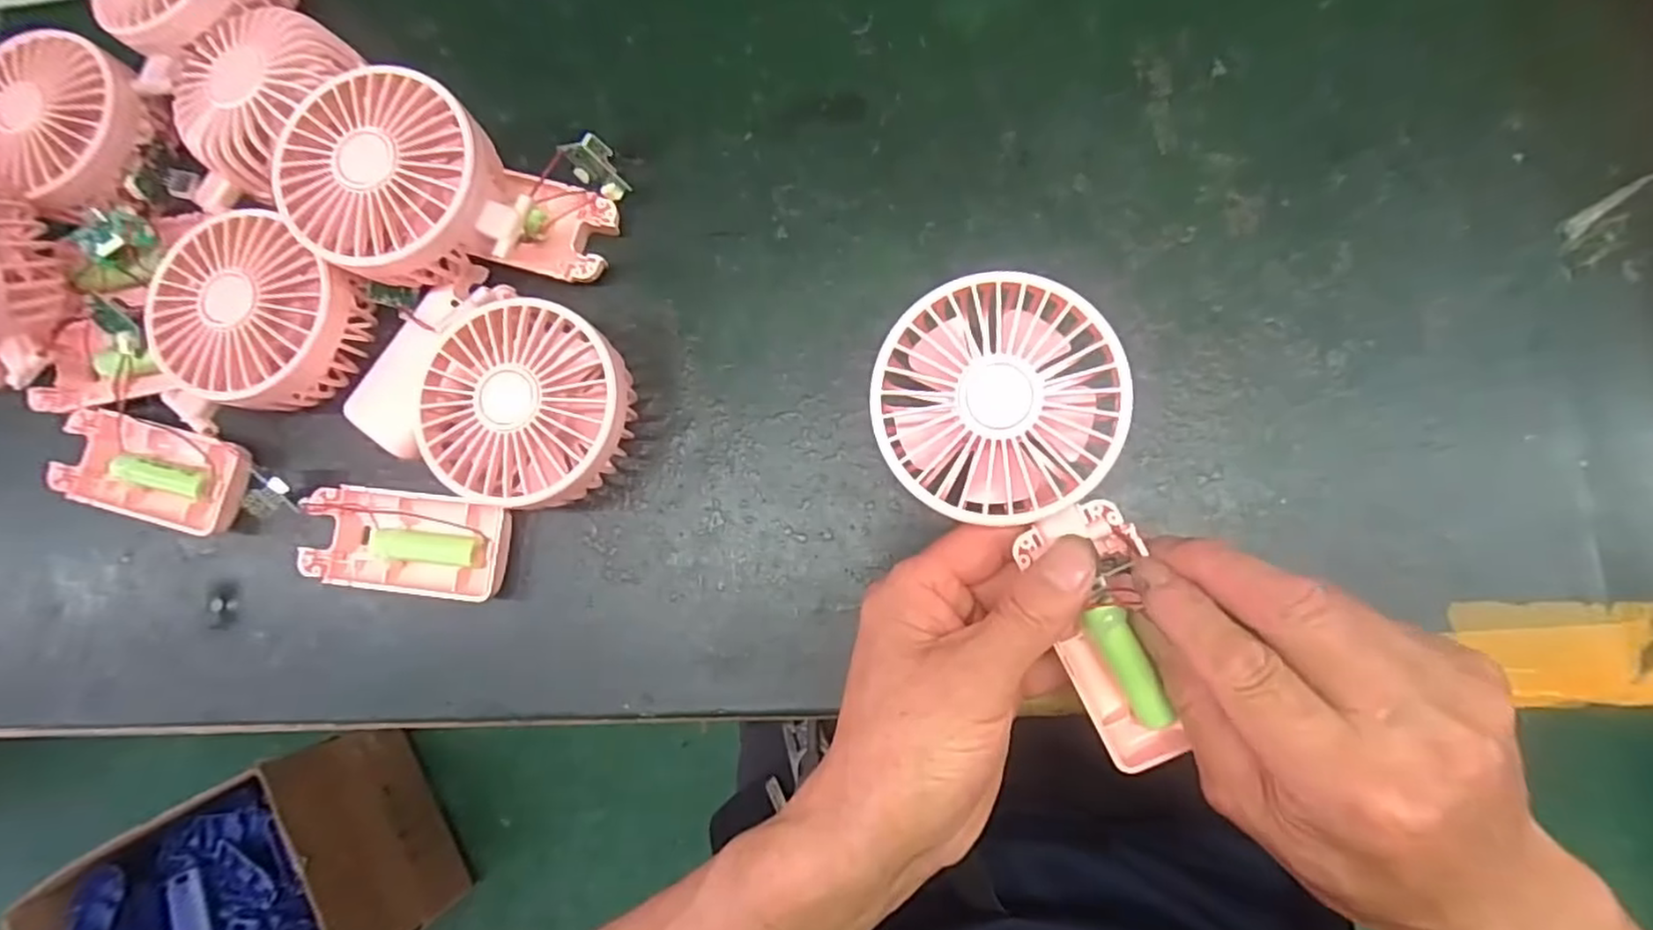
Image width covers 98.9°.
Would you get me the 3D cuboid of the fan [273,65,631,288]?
[{"bbox_3d":[-0.168,-0.118,0.323,0.131,0.064,0.088,13,85,8],"label":"fan"}]

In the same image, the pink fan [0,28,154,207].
[{"bbox_3d":[-0.381,-0.174,0.346,0.085,0.032,0.075,30,90,10],"label":"pink fan"}]

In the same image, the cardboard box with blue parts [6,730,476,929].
[{"bbox_3d":[-0.733,0.561,0.881,0.394,0.197,0.292,-32,82,1],"label":"cardboard box with blue parts"}]

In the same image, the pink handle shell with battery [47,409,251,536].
[{"bbox_3d":[-0.324,0.004,0.339,0.092,0.016,0.046,14,85,7],"label":"pink handle shell with battery"}]

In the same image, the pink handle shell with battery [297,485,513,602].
[{"bbox_3d":[-0.195,0.035,0.322,0.094,0.023,0.045,6,86,9],"label":"pink handle shell with battery"}]

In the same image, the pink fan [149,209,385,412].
[{"bbox_3d":[-0.263,-0.070,0.331,0.080,0.041,0.081,-1,83,5],"label":"pink fan"}]

